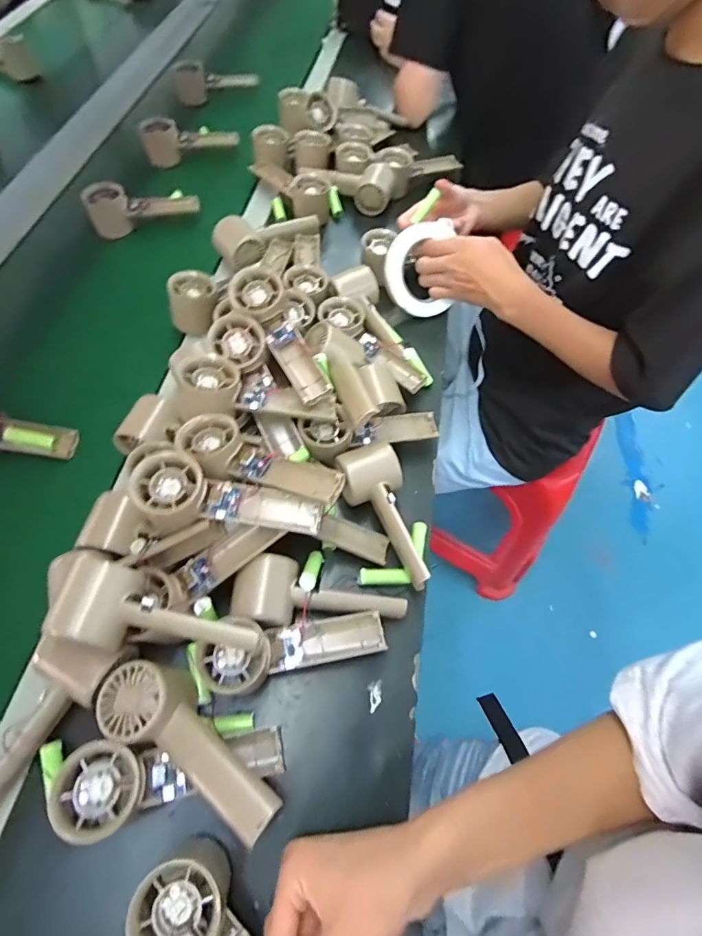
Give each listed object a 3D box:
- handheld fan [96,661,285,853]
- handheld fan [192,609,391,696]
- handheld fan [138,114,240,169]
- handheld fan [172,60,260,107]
[{"bbox_3d":[-0.120,0.209,0.364,0.155,0.048,0.056,32,64,14],"label":"handheld fan"},{"bbox_3d":[-0.049,0.154,0.414,0.161,0.044,0.055,-5,60,-22],"label":"handheld fan"},{"bbox_3d":[-0.287,-0.585,0.835,0.165,0.060,0.064,-25,65,-16],"label":"handheld fan"},{"bbox_3d":[-0.270,-0.778,0.957,0.176,0.056,0.055,-21,64,-14],"label":"handheld fan"}]

